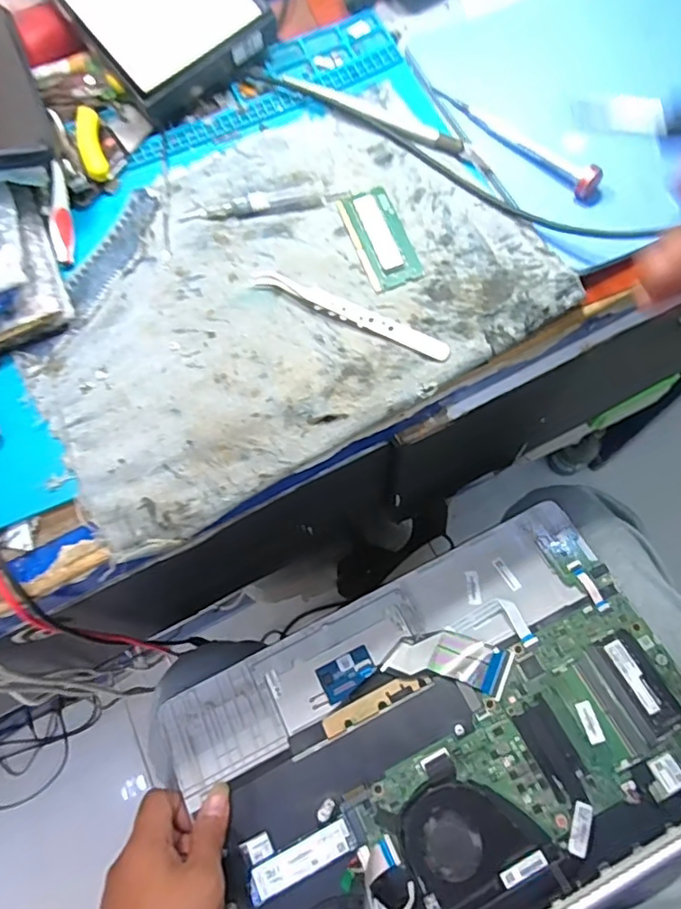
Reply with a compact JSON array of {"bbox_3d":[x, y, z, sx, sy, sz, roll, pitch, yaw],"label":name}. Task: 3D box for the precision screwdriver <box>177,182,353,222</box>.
[{"bbox_3d":[-0.046,-0.152,0.352,0.101,0.010,0.011,-9,69,0],"label":"precision screwdriver"}]

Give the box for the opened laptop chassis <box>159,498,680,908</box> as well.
[{"bbox_3d":[0.073,0.207,0.409,0.346,0.010,0.240,-27,63,-6],"label":"opened laptop chassis"}]

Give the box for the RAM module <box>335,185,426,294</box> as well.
[{"bbox_3d":[0.023,-0.127,0.342,0.031,0.004,0.068,-18,70,-4],"label":"RAM module"}]

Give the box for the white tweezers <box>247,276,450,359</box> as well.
[{"bbox_3d":[0.005,-0.079,0.325,0.118,0.007,0.009,24,73,12],"label":"white tweezers"}]

